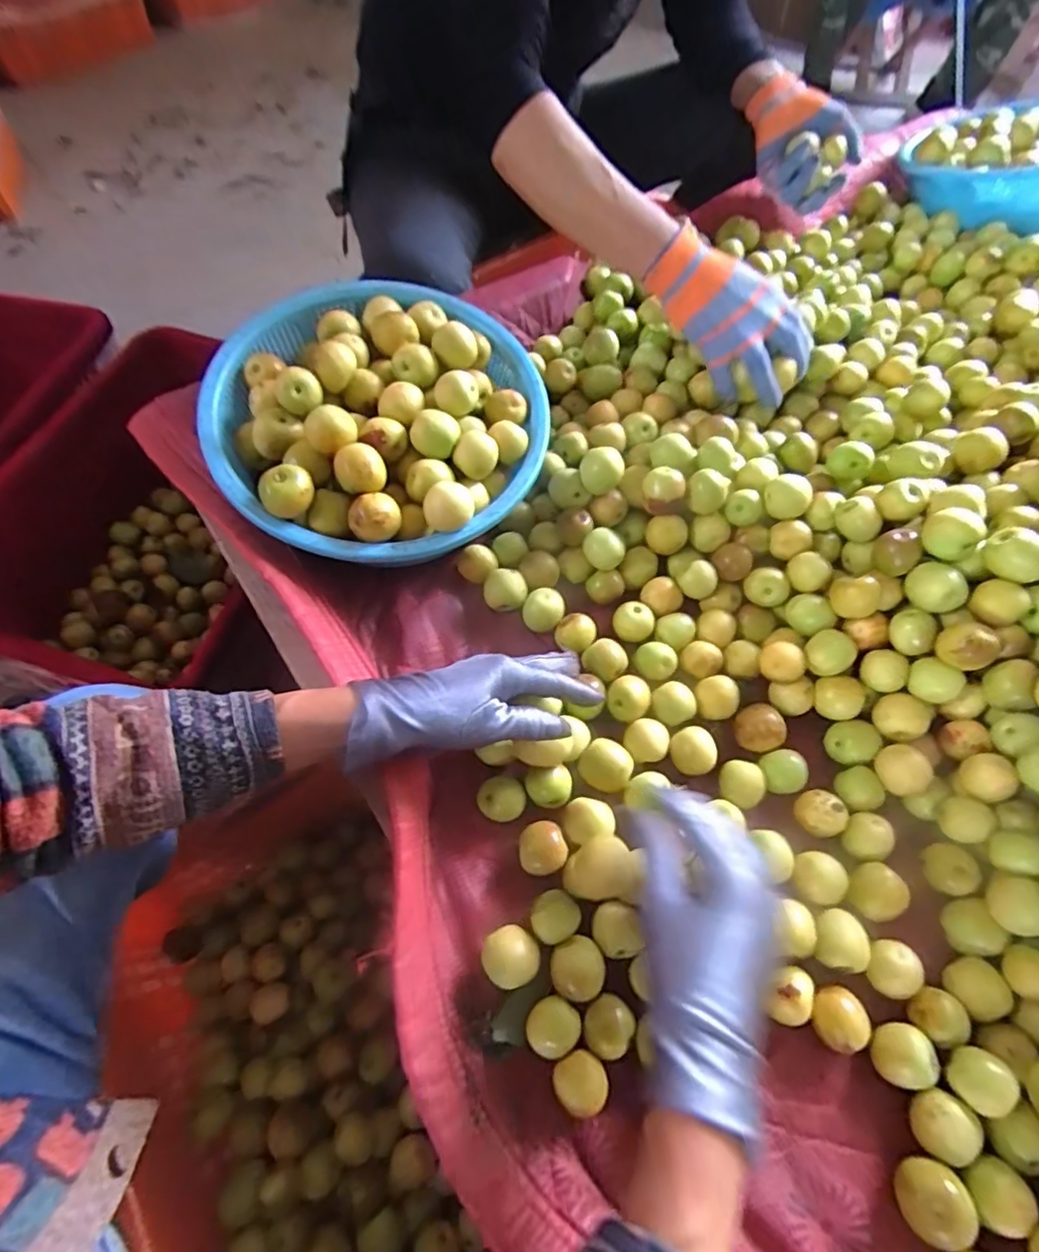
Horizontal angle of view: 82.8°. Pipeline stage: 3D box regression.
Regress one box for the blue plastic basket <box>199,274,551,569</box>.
[{"bbox_3d":[-0.110,-0.171,0.487,0.254,0.088,0.273,11,62,4],"label":"blue plastic basket"}]

